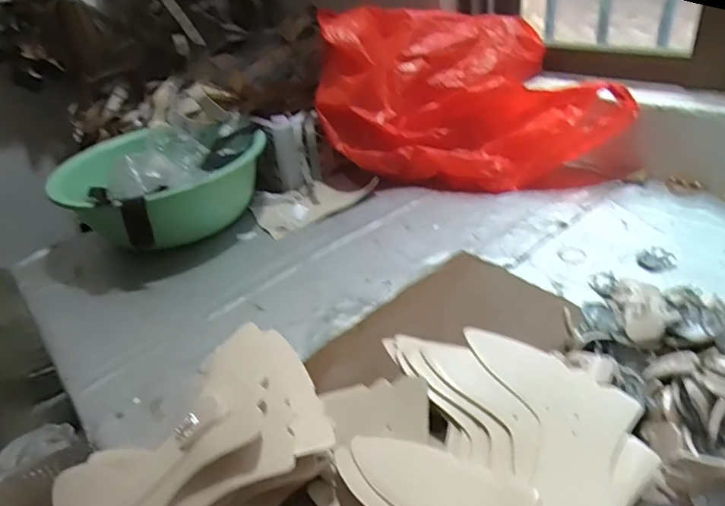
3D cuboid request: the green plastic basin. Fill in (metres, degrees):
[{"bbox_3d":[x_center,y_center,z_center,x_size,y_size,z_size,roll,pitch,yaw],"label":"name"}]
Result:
[{"bbox_3d":[-0.313,-0.106,0.812,0.292,0.131,0.269,-6,32,3],"label":"green plastic basin"}]

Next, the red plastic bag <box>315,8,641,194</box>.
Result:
[{"bbox_3d":[0.161,-0.256,0.831,0.457,0.243,0.232,-5,32,4],"label":"red plastic bag"}]

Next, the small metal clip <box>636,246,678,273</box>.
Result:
[{"bbox_3d":[0.349,0.006,0.596,0.045,0.013,0.034,-16,33,-13],"label":"small metal clip"}]

